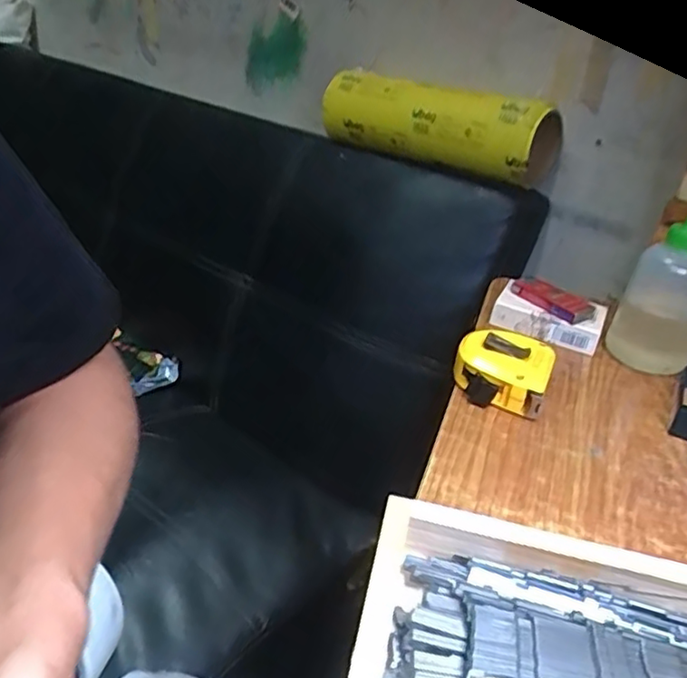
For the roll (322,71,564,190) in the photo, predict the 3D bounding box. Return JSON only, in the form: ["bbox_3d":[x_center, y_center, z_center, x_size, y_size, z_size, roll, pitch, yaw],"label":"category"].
[{"bbox_3d":[0.114,-0.286,0.822,0.327,0.098,0.108,23,34,26],"label":"roll"}]

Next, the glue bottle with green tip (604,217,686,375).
[{"bbox_3d":[0.256,-0.047,0.486,0.062,0.169,0.050,22,34,25],"label":"glue bottle with green tip"}]

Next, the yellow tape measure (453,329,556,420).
[{"bbox_3d":[0.115,0.019,0.457,0.065,0.029,0.066,16,32,16],"label":"yellow tape measure"}]

